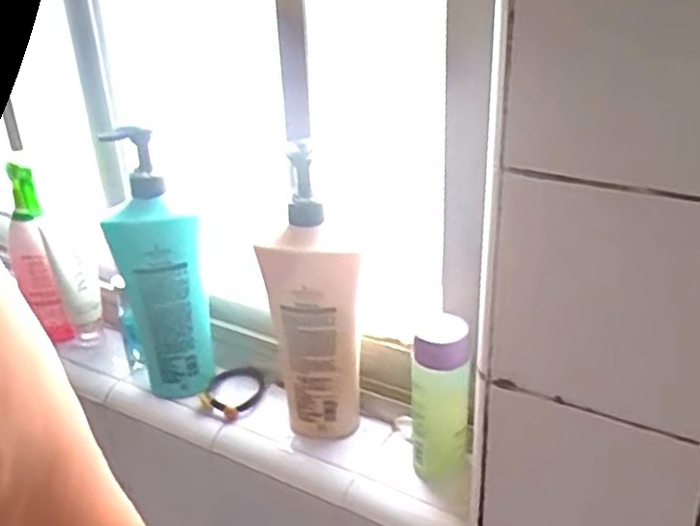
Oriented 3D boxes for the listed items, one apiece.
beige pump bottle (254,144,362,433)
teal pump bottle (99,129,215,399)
[{"bbox_3d":[-0.029,0.041,0.631,0.087,0.266,0.047,10,29,23],"label":"beige pump bottle"},{"bbox_3d":[-0.187,0.014,0.704,0.084,0.261,0.048,-7,27,-8],"label":"teal pump bottle"}]

